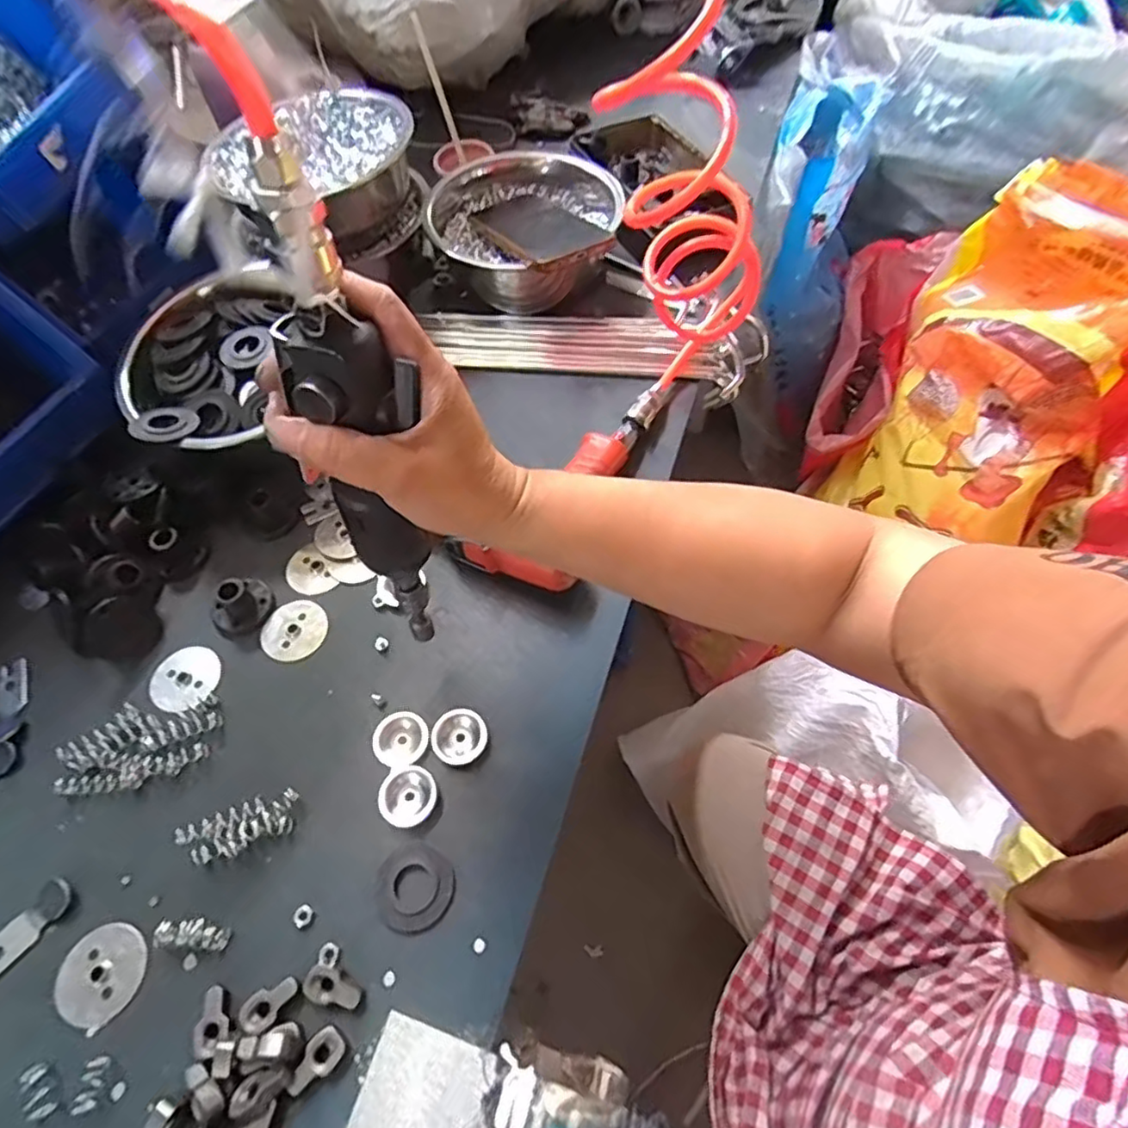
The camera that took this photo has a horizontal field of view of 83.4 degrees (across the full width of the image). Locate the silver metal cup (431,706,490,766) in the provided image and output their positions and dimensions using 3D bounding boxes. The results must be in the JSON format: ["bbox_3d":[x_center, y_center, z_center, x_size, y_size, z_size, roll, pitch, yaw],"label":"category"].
[{"bbox_3d":[-0.067,0.110,0.405,0.034,0.005,0.034,0,59,1],"label":"silver metal cup"}]

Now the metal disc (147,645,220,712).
[{"bbox_3d":[-0.261,0.078,0.436,0.045,0.005,0.046,0,59,1],"label":"metal disc"}]

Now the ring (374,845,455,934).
[{"bbox_3d":[-0.087,0.185,0.364,0.043,0.004,0.043,0,59,1],"label":"ring"}]

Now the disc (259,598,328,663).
[{"bbox_3d":[-0.193,0.046,0.452,0.045,0.004,0.046,0,59,1],"label":"disc"}]

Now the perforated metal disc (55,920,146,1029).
[{"bbox_3d":[-0.253,0.223,0.346,0.044,0.004,0.047,0,59,1],"label":"perforated metal disc"}]

